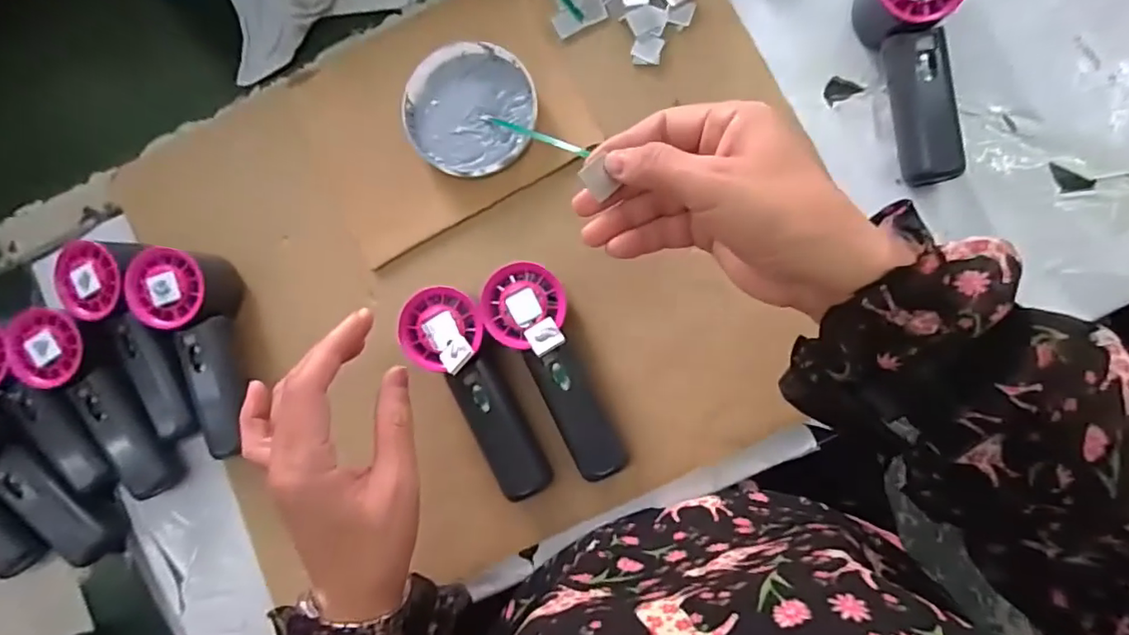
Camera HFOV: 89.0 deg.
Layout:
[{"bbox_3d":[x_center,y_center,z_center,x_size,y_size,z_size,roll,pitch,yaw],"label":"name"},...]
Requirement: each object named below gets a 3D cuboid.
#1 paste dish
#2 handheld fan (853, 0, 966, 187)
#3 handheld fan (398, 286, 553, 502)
[{"bbox_3d":[-0.071,-0.159,0.441,0.097,0.014,0.104,0,85,6],"label":"paste dish"},{"bbox_3d":[0.249,-0.172,0.392,0.055,0.059,0.155,-16,84,4],"label":"handheld fan"},{"bbox_3d":[-0.054,0.050,0.399,0.053,0.062,0.149,-35,81,2],"label":"handheld fan"}]

